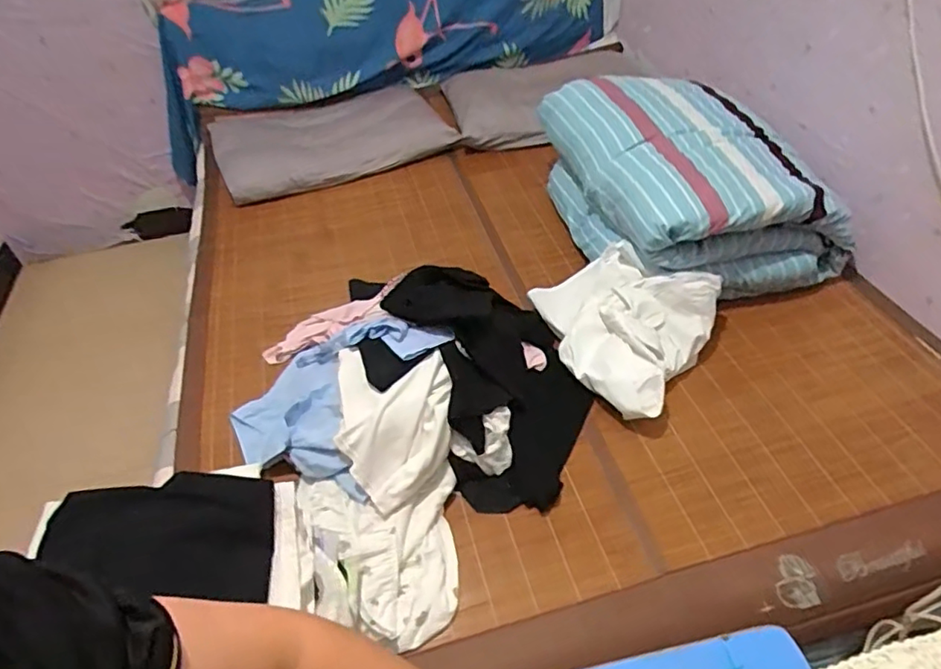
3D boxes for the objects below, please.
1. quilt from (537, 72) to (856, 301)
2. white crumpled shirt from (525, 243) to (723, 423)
[{"bbox_3d":[0.490,-0.382,1.400,0.482,0.276,0.649,-15,47,-11],"label":"quilt"},{"bbox_3d":[0.280,-0.031,1.183,0.352,0.110,0.318,27,53,27],"label":"white crumpled shirt"}]

